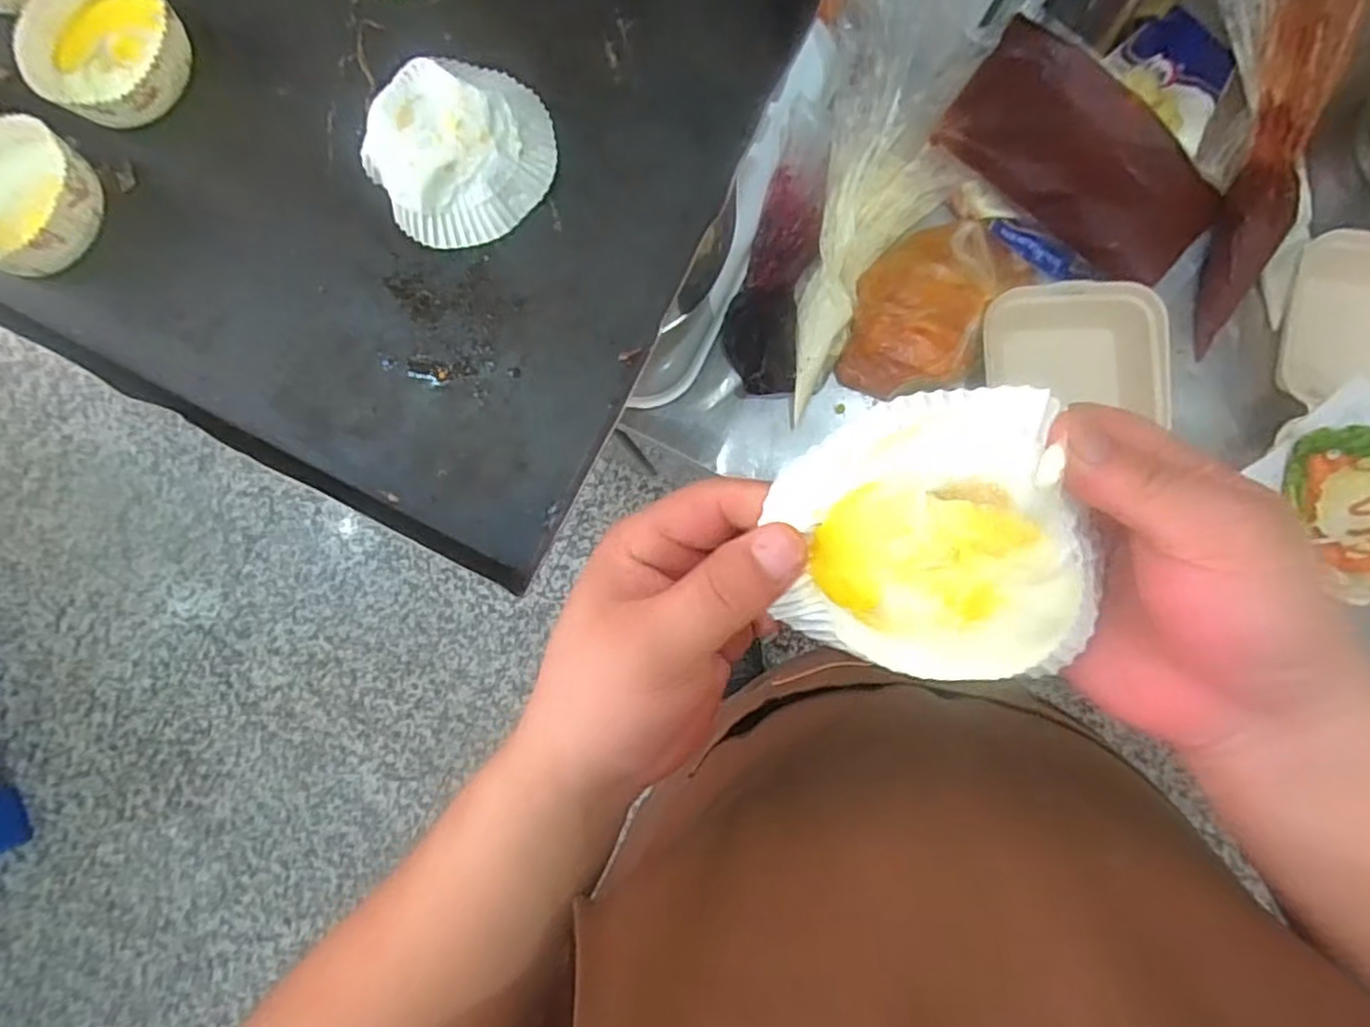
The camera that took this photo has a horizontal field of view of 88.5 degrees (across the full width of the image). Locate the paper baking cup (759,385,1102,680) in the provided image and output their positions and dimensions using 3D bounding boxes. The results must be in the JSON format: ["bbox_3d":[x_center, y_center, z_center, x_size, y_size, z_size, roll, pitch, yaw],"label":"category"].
[{"bbox_3d":[0.089,0.008,0.240,0.109,0.055,0.097,-5,84,4],"label":"paper baking cup"}]

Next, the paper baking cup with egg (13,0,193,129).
[{"bbox_3d":[-0.367,-0.298,0.448,0.093,0.032,0.094,0,85,5],"label":"paper baking cup with egg"}]

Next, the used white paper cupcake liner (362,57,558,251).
[{"bbox_3d":[-0.135,-0.220,0.418,0.105,0.036,0.107,0,85,5],"label":"used white paper cupcake liner"}]

